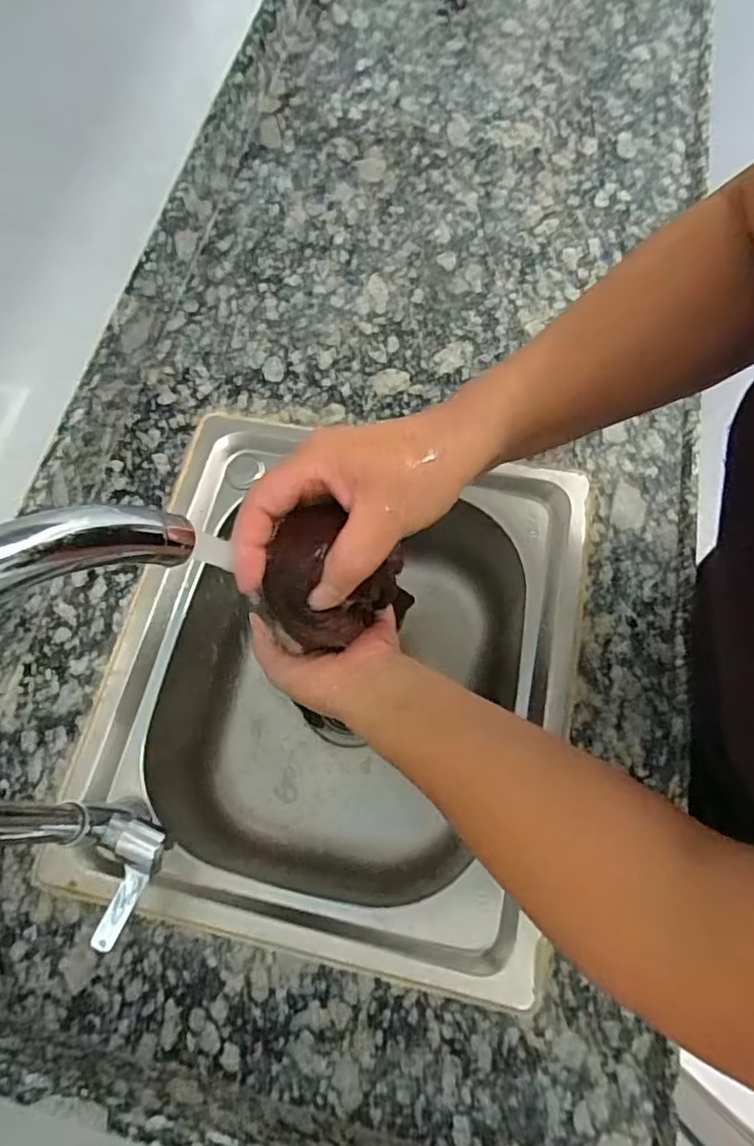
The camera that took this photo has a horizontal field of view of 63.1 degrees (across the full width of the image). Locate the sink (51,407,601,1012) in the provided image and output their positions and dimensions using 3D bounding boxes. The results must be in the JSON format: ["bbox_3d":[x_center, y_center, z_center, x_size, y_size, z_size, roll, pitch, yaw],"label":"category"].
[{"bbox_3d":[-0.028,0.097,0.573,0.365,0.167,0.421,10,70,7],"label":"sink"}]

